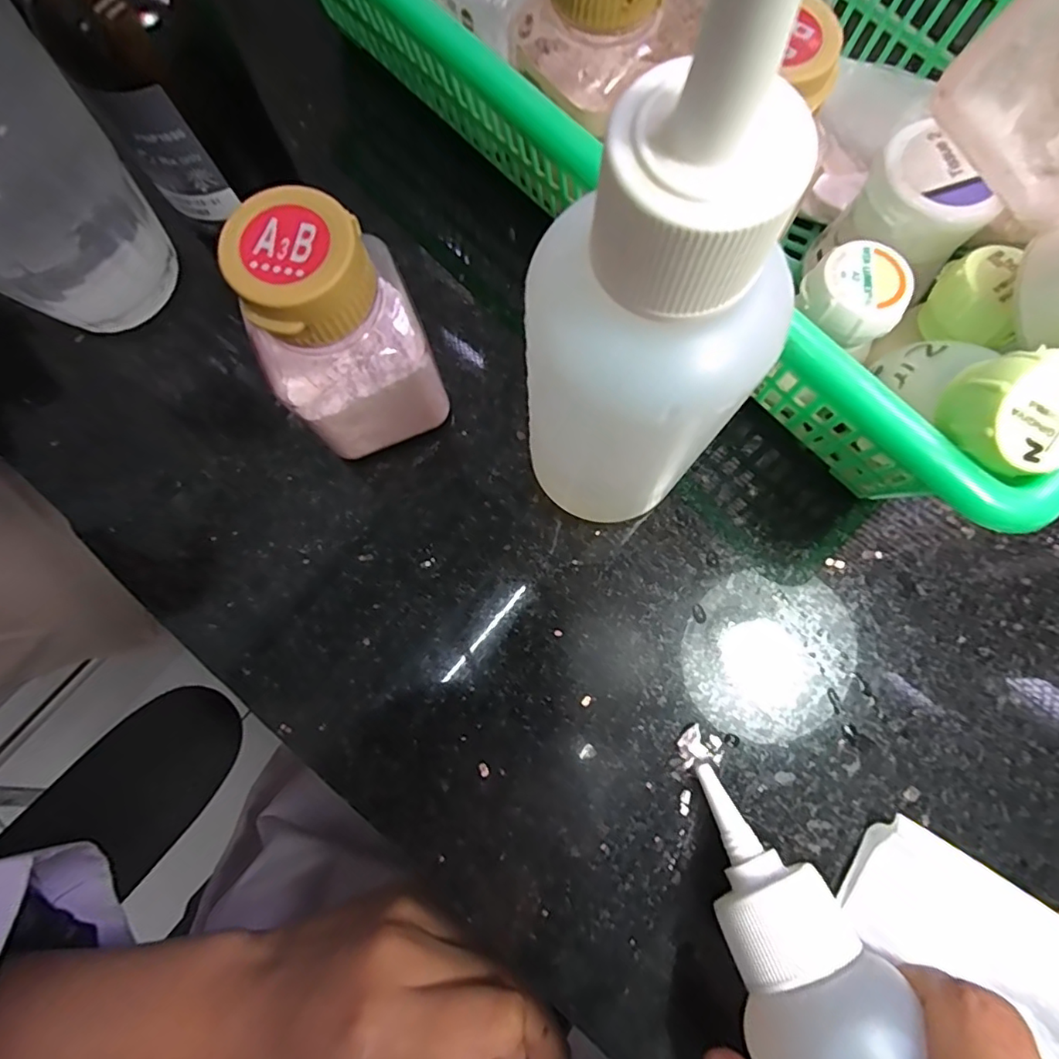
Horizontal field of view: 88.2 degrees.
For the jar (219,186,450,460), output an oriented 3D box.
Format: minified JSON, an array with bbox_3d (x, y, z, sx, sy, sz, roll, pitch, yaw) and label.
[{"bbox_3d":[-0.048,-0.048,0.147,0.039,0.073,0.031,-18,79,-3],"label":"jar"}]

